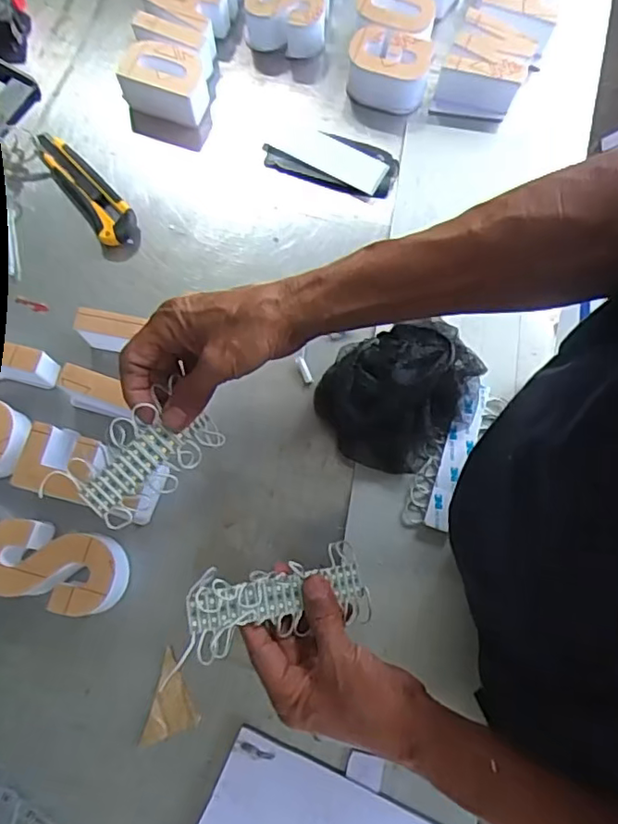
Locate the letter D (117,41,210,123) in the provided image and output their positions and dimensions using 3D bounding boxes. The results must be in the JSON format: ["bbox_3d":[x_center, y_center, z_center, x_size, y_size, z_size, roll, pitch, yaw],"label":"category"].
[{"bbox_3d":[-0.149,-0.345,0.612,0.090,0.048,0.056,20,76,5],"label":"letter D"}]

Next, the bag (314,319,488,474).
[{"bbox_3d":[0.082,-0.018,0.518,0.140,0.059,0.114,-41,79,-10],"label":"bag"}]

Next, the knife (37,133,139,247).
[{"bbox_3d":[-0.226,-0.229,0.595,0.042,0.020,0.146,-35,78,-9],"label":"knife"}]

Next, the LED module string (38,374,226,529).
[{"bbox_3d":[-0.122,0.033,0.420,0.108,0.028,0.058,-39,99,0],"label":"LED module string"}]

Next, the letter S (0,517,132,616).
[{"bbox_3d":[-0.206,0.128,0.484,0.116,0.045,0.066,12,75,3],"label":"letter S"}]

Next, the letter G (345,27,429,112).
[{"bbox_3d":[0.084,-0.362,0.615,0.081,0.052,0.062,9,75,2],"label":"letter G"}]

